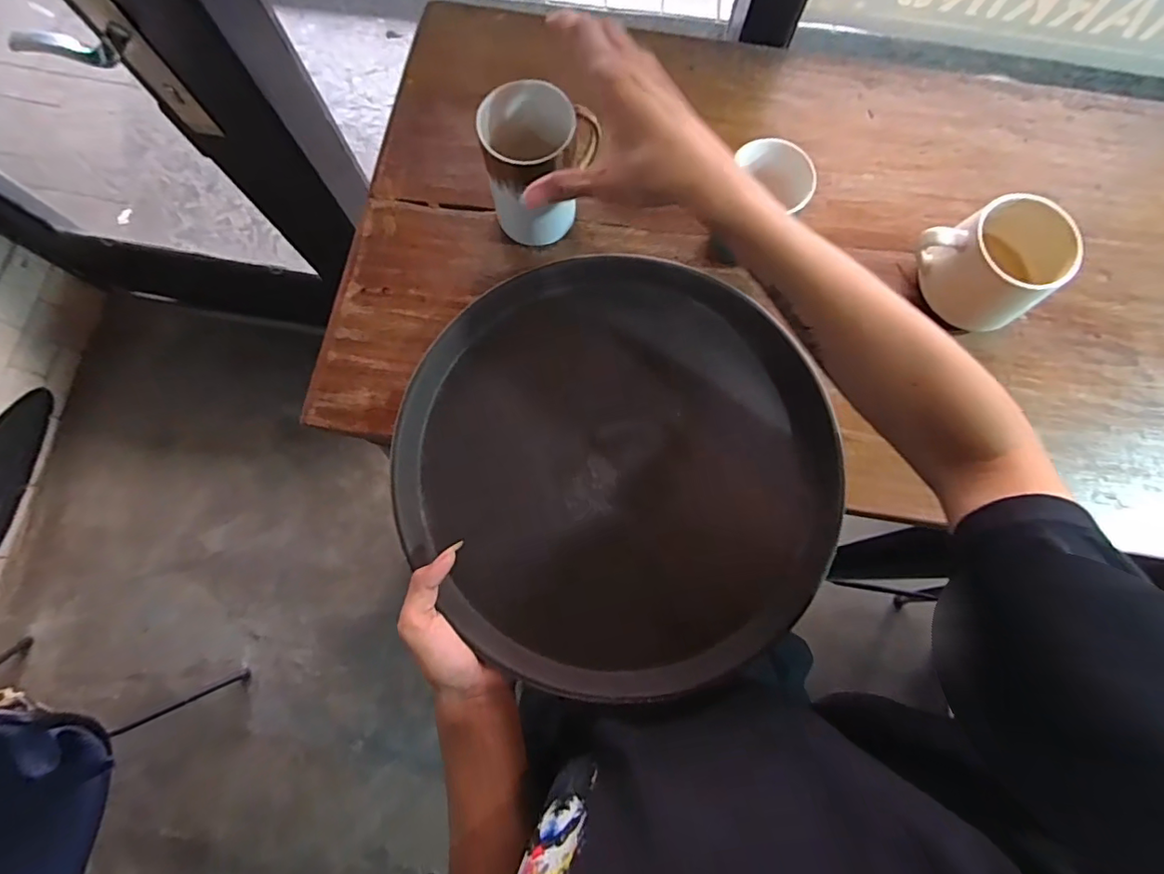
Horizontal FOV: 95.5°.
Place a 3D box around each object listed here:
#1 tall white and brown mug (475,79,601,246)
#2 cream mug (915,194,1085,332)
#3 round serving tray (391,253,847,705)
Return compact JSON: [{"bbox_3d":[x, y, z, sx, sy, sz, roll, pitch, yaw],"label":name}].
[{"bbox_3d":[-0.037,-0.214,0.416,0.078,0.095,0.069,-34,80,-7],"label":"tall white and brown mug"},{"bbox_3d":[0.325,-0.137,0.422,0.078,0.077,0.095,-33,80,-7],"label":"cream mug"},{"bbox_3d":[0.025,0.016,0.404,0.315,0.028,0.323,0,78,0],"label":"round serving tray"}]

